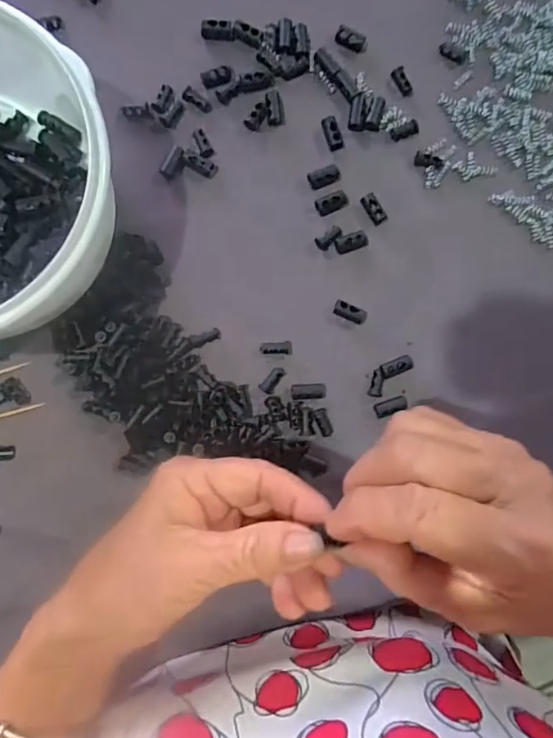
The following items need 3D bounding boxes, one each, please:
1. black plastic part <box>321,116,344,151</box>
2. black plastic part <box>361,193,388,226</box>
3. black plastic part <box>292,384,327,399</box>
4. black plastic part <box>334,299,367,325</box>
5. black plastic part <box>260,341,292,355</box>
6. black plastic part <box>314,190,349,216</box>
[{"bbox_3d":[0.034,-0.144,0.310,0.010,0.005,0.020,-18,90,-5],"label":"black plastic part"},{"bbox_3d":[0.060,-0.098,0.310,0.010,0.005,0.019,-31,91,-5],"label":"black plastic part"},{"bbox_3d":[0.020,0.013,0.305,0.022,0.006,0.009,-3,89,-4],"label":"black plastic part"},{"bbox_3d":[0.045,-0.034,0.309,0.021,0.010,0.009,20,87,-4],"label":"black plastic part"},{"bbox_3d":[0.000,-0.013,0.307,0.020,0.008,0.008,-2,89,-4],"label":"black plastic part"},{"bbox_3d":[0.034,-0.102,0.309,0.020,0.006,0.011,-28,91,-5],"label":"black plastic part"}]

